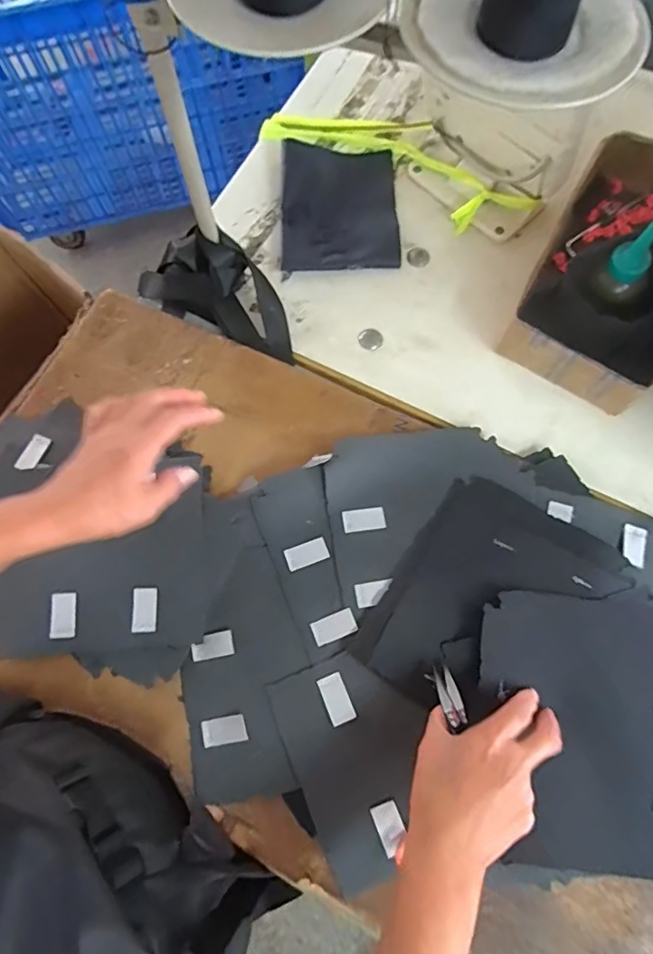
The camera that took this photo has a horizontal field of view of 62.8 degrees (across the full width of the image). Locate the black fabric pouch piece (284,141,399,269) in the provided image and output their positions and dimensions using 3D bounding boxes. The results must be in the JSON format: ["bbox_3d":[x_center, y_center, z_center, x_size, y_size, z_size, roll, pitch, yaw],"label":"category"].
[{"bbox_3d":[0.015,-0.305,0.597,0.124,0.014,0.165,-1,72,-2],"label":"black fabric pouch piece"}]

